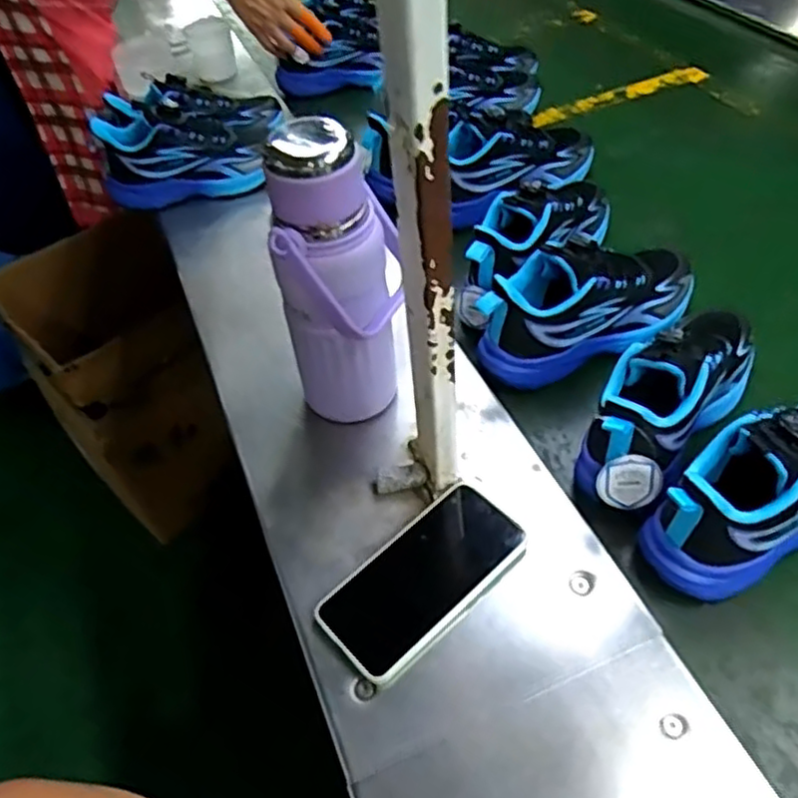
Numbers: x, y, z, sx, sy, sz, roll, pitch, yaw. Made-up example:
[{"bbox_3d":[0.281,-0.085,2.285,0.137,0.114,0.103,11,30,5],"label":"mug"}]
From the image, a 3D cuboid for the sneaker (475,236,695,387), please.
[{"bbox_3d":[0.187,-0.097,0.677,0.238,0.106,0.079,-22,48,-14],"label":"sneaker"}]

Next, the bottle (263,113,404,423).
[{"bbox_3d":[-0.046,-0.083,0.563,0.094,0.258,0.092,-5,47,2],"label":"bottle"}]

